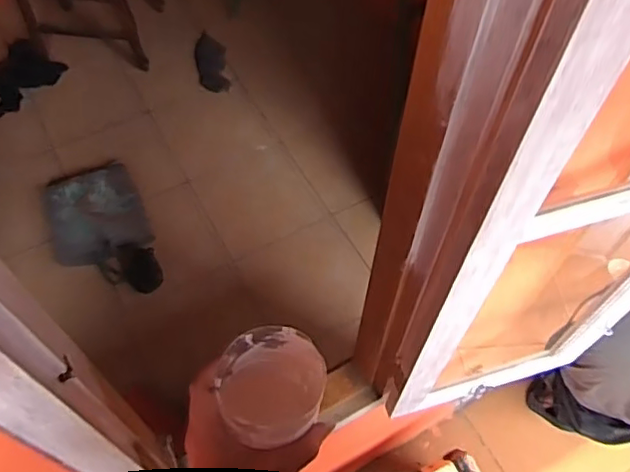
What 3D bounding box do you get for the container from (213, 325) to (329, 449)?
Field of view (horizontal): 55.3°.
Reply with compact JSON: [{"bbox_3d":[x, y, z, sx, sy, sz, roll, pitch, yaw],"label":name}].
[{"bbox_3d":[-0.039,0.134,0.507,0.080,0.077,0.093,18,61,9],"label":"container"}]

